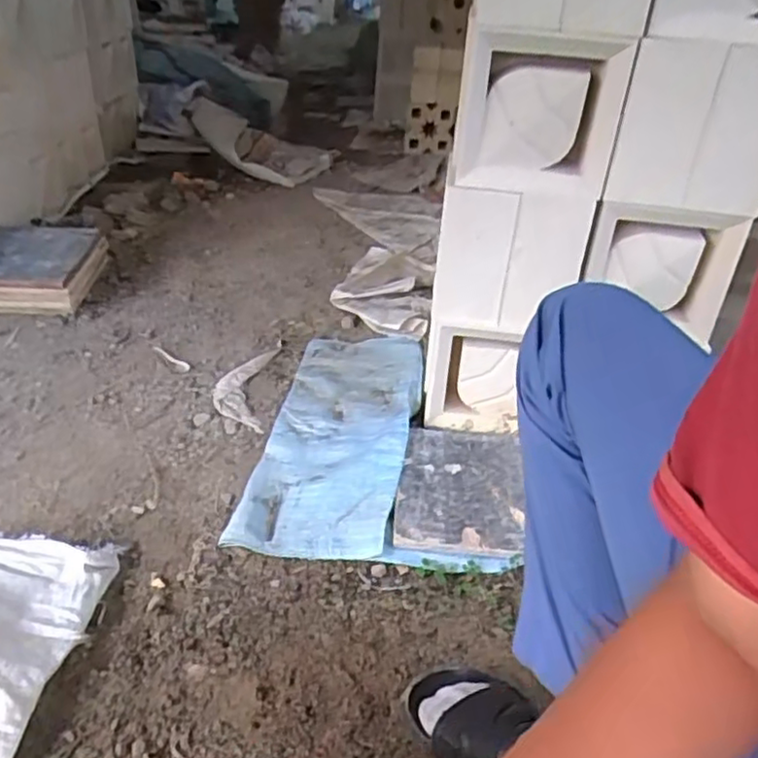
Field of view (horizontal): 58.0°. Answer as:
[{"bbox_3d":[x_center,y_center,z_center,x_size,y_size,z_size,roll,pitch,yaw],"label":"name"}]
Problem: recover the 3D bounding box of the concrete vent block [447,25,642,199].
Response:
[{"bbox_3d":[0.225,-0.384,0.977,0.213,0.201,0.116,0,29,-5],"label":"concrete vent block"}]

